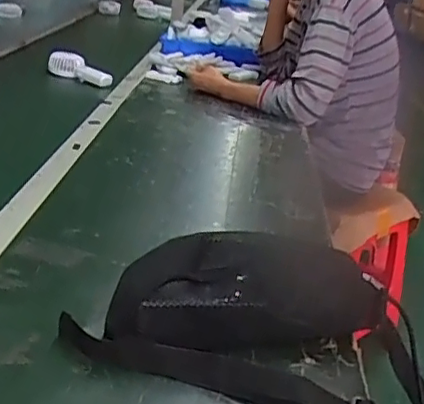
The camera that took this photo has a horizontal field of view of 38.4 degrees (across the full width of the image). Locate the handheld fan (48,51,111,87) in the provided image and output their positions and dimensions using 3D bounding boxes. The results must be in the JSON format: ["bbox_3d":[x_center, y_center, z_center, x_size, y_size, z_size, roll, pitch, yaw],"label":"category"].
[{"bbox_3d":[-0.330,-0.321,1.517,0.211,0.070,0.045,26,31,36],"label":"handheld fan"}]

